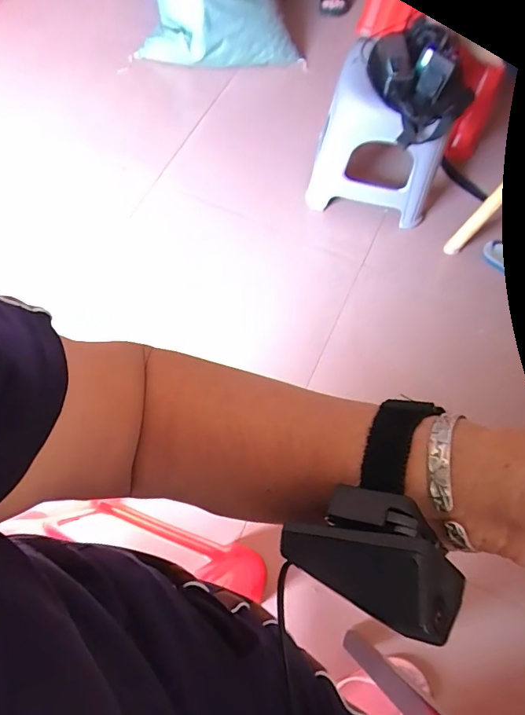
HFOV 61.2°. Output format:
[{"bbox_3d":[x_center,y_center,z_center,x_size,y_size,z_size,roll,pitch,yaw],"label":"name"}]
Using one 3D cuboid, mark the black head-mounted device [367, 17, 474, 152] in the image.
[{"bbox_3d":[0.309,-0.559,0.899,0.152,0.133,0.195,-13,69,-7],"label":"black head-mounted device"}]

